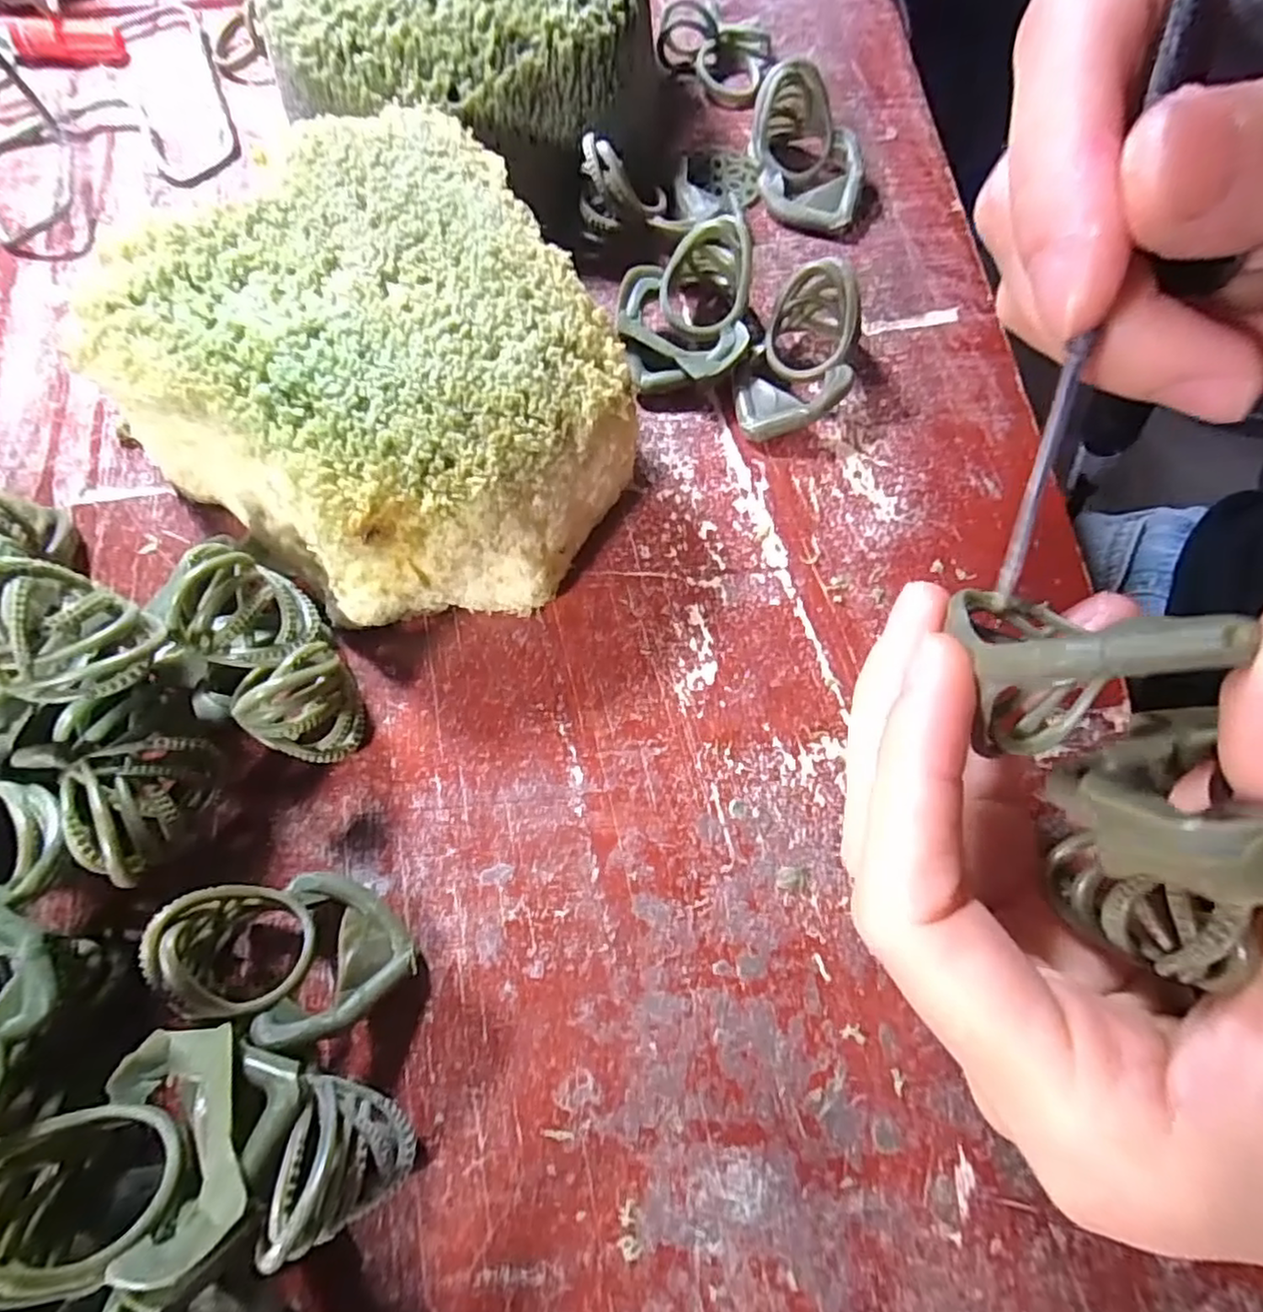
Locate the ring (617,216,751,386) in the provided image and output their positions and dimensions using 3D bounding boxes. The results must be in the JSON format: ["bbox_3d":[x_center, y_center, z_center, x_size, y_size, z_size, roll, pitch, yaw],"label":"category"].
[{"bbox_3d":[0.014,-0.093,0.173,0.033,0.028,0.041,3,72,0],"label":"ring"}]

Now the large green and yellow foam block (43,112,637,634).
[{"bbox_3d":[-0.059,-0.060,0.154,0.097,0.042,0.113,-30,75,-10],"label":"large green and yellow foam block"}]

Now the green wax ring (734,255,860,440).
[{"bbox_3d":[0.044,-0.076,0.169,0.025,0.027,0.039,23,73,6],"label":"green wax ring"}]

